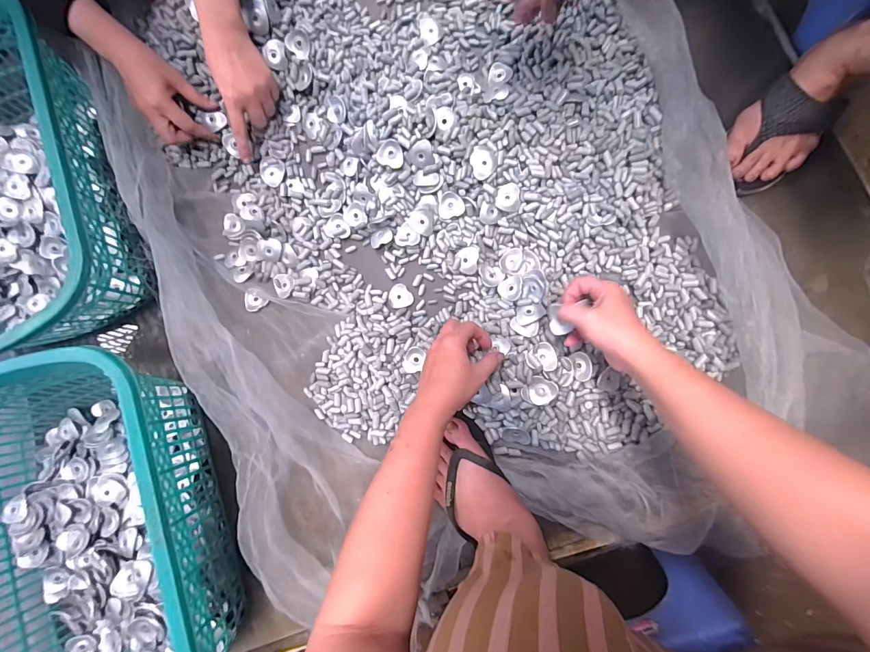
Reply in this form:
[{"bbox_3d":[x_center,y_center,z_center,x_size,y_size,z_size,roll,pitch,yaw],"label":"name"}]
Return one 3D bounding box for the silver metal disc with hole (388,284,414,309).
[{"bbox_3d":[-0.049,-0.043,0.547,0.035,0.004,0.034,0,88,7],"label":"silver metal disc with hole"}]

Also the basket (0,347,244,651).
[{"bbox_3d":[-0.435,0.269,0.480,0.335,0.159,0.454,-18,86,6],"label":"basket"}]

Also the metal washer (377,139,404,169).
[{"bbox_3d":[-0.061,-0.235,0.519,0.035,0.006,0.033,11,118,-2],"label":"metal washer"}]

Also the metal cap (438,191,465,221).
[{"bbox_3d":[0.022,-0.167,0.528,0.035,0.004,0.035,3,103,13],"label":"metal cap"}]

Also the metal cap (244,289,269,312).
[{"bbox_3d":[-0.269,-0.040,0.567,0.030,0.007,0.032,0,88,7],"label":"metal cap"}]

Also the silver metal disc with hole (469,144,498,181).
[{"bbox_3d":[0.064,-0.219,0.504,0.035,0.009,0.049,-17,86,6],"label":"silver metal disc with hole"}]

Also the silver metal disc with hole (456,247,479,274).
[{"bbox_3d":[0.045,-0.091,0.526,0.030,0.007,0.036,-1,88,7],"label":"silver metal disc with hole"}]

